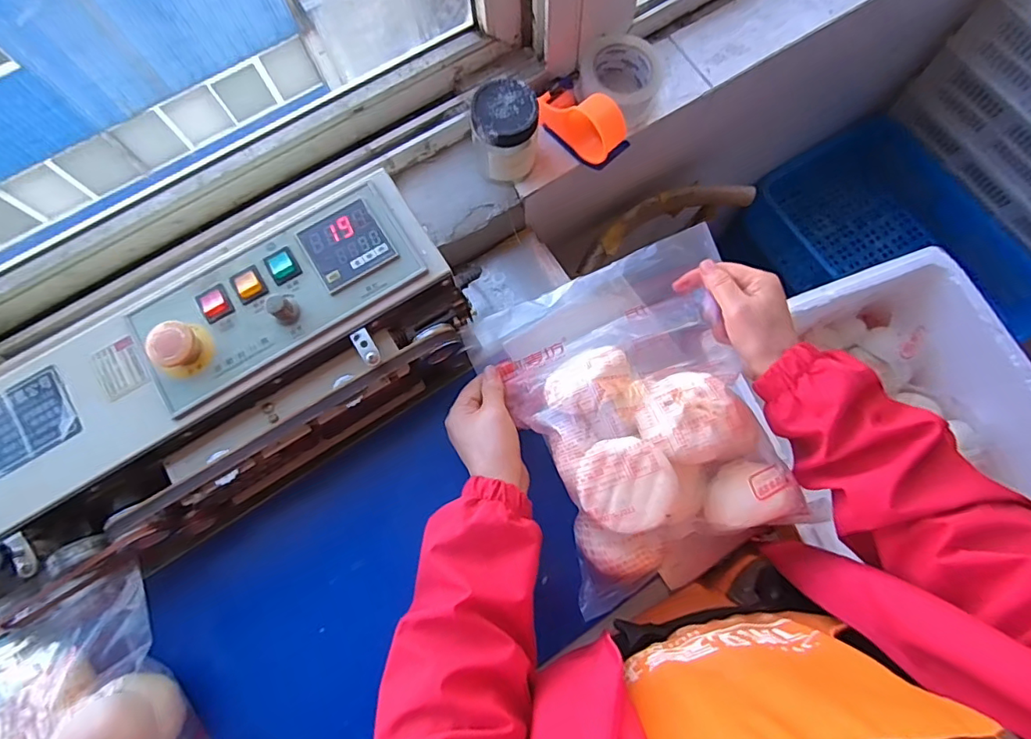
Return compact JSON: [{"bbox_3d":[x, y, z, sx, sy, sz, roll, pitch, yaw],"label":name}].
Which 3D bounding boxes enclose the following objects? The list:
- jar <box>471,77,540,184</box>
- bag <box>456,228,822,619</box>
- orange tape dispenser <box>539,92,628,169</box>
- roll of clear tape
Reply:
[{"bbox_3d":[-0.012,-0.303,0.673,0.081,0.107,0.074,-1,74,2],"label":"jar"},{"bbox_3d":[0.109,0.035,0.458,0.217,0.080,0.274,-22,75,-4],"label":"bag"},{"bbox_3d":[0.089,-0.338,0.694,0.060,0.083,0.132,-41,77,-9],"label":"orange tape dispenser"},{"bbox_3d":[0.151,-0.413,0.728,0.108,0.056,0.110,-1,74,2],"label":"roll of clear tape"}]

